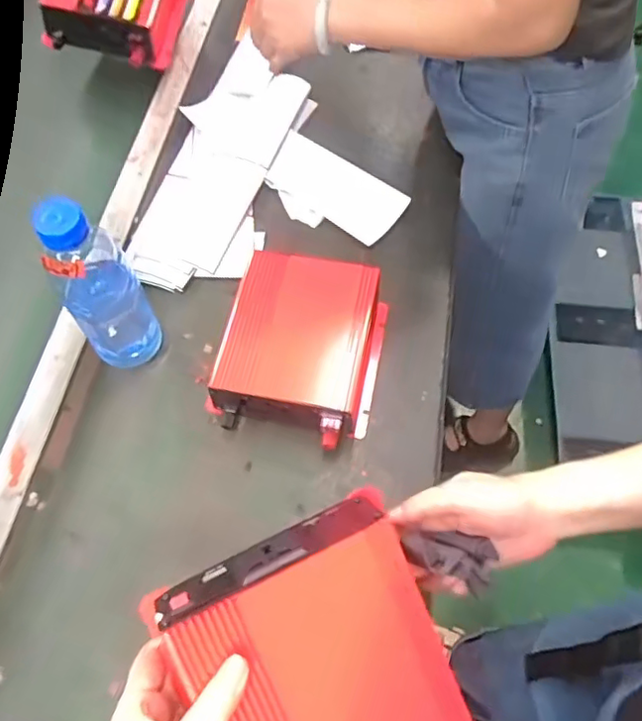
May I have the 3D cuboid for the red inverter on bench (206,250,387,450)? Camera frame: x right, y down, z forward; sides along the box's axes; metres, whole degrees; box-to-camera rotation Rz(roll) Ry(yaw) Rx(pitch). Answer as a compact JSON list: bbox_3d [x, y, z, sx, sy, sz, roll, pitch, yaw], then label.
[{"bbox_3d":[-0.019,-0.014,0.627,0.157,0.068,0.180,10,63,6],"label":"red inverter on bench"}]

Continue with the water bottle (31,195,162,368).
[{"bbox_3d":[-0.210,-0.070,0.579,0.070,0.208,0.072,-27,65,-13],"label":"water bottle"}]

